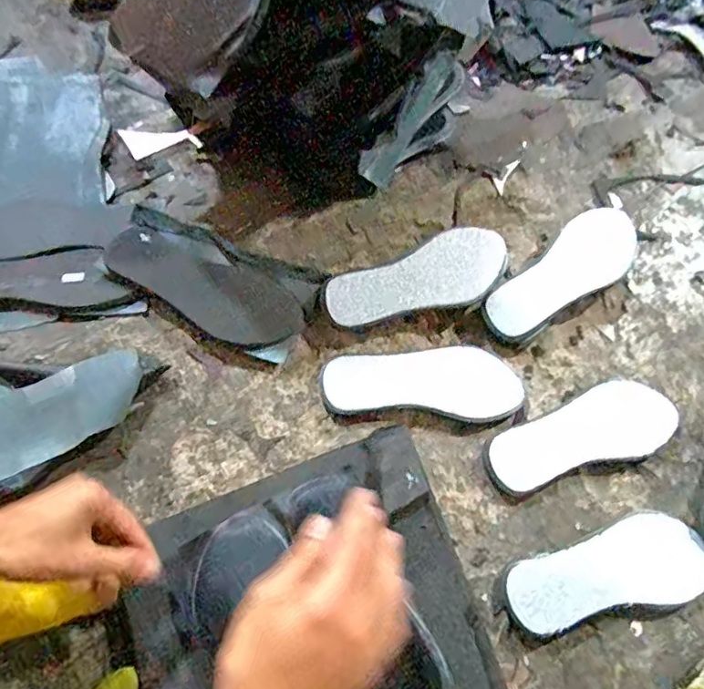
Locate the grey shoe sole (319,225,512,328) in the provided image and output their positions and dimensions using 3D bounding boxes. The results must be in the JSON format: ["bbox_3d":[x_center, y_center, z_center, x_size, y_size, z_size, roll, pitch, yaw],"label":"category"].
[{"bbox_3d":[0.083,-0.077,0.631,0.229,0.026,0.085,-21,73,-14],"label":"grey shoe sole"}]

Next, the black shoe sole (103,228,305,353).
[{"bbox_3d":[-0.177,-0.064,0.626,0.242,0.026,0.090,22,68,2],"label":"black shoe sole"}]

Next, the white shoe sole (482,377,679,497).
[{"bbox_3d":[0.257,0.102,0.595,0.224,0.030,0.083,-18,72,-8],"label":"white shoe sole"}]

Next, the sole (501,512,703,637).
[{"bbox_3d":[0.263,0.230,0.535,0.221,0.024,0.082,-10,70,-10],"label":"sole"}]

